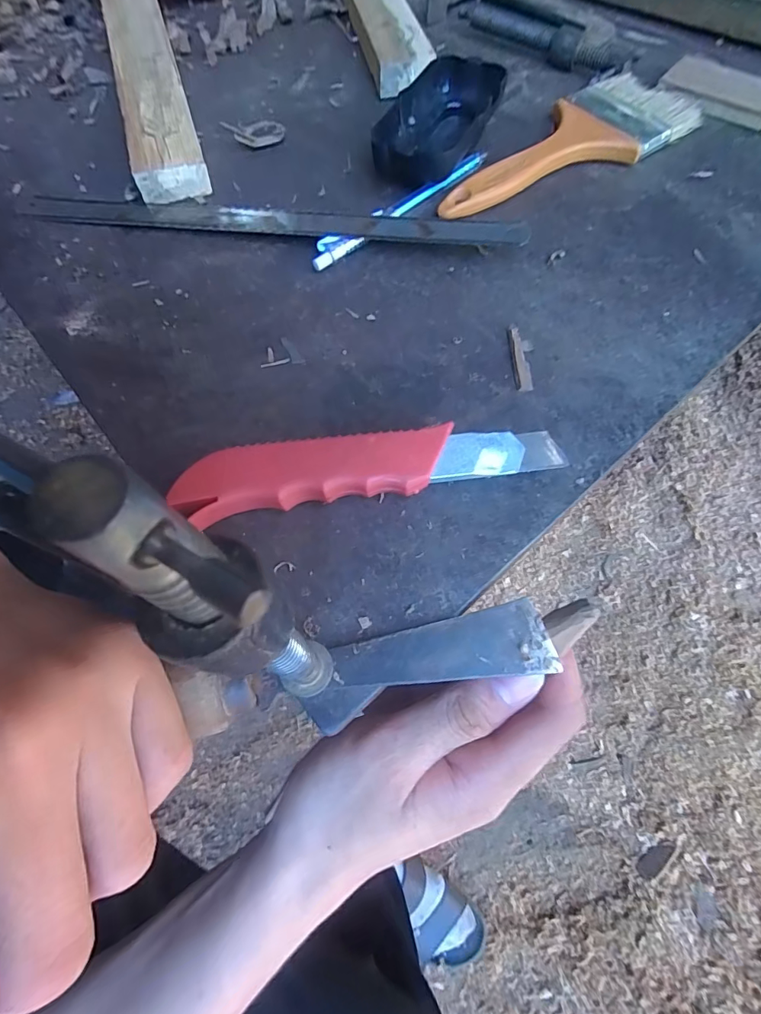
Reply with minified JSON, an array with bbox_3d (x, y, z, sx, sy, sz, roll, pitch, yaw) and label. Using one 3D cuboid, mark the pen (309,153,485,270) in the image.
[{"bbox_3d":[0.015,-0.176,0.270,0.139,0.010,0.015,-37,69,-16],"label":"pen"}]

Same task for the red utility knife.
[{"bbox_3d":[-0.002,-0.016,0.189,0.151,0.022,0.027,-11,64,-4],"label":"red utility knife"}]

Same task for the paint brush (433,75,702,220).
[{"bbox_3d":[0.115,-0.225,0.290,0.198,0.016,0.065,-35,68,-15],"label":"paint brush"}]

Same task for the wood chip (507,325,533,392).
[{"bbox_3d":[0.069,-0.073,0.224,0.011,0.004,0.039,0,64,1],"label":"wood chip"}]

